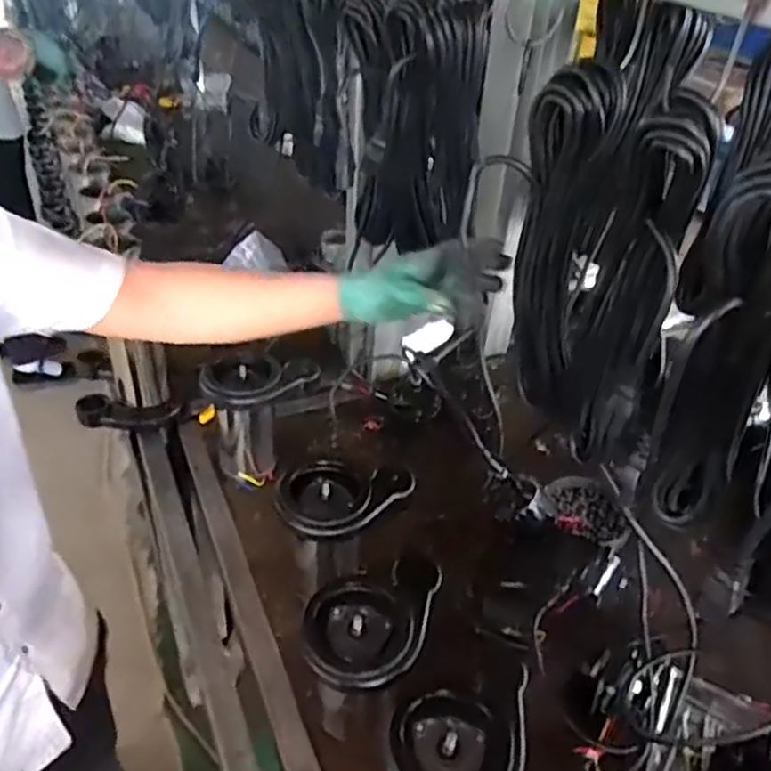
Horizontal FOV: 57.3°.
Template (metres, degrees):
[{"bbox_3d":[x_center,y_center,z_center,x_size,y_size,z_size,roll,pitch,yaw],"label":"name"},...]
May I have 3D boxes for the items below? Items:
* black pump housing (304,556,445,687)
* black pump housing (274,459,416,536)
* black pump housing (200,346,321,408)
[{"bbox_3d":[-0.015,0.241,0.737,0.121,0.037,0.155,15,39,14],"label":"black pump housing"},{"bbox_3d":[-0.053,0.136,0.879,0.158,0.054,0.117,-26,47,-33],"label":"black pump housing"},{"bbox_3d":[-0.184,-0.016,1.036,0.159,0.041,0.091,-15,42,-23],"label":"black pump housing"}]

